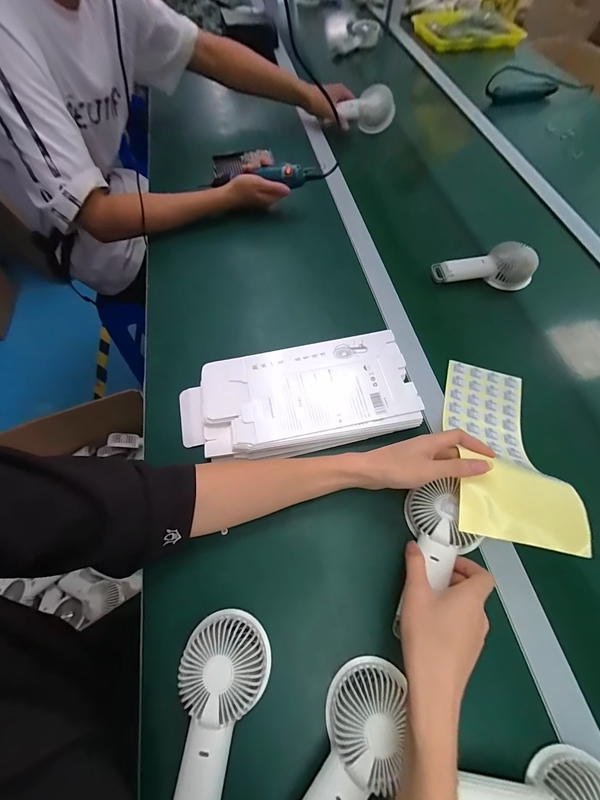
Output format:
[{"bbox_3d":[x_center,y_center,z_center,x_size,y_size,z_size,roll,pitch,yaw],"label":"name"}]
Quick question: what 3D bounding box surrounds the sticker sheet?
[{"bbox_3d":[0.251,0.053,0.402,0.112,0.044,0.272,11,42,8],"label":"sticker sheet"}]

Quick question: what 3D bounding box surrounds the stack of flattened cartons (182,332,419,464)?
[{"bbox_3d":[-0.007,-0.003,0.450,0.327,0.032,0.151,-11,64,-2],"label":"stack of flattened cartons"}]

